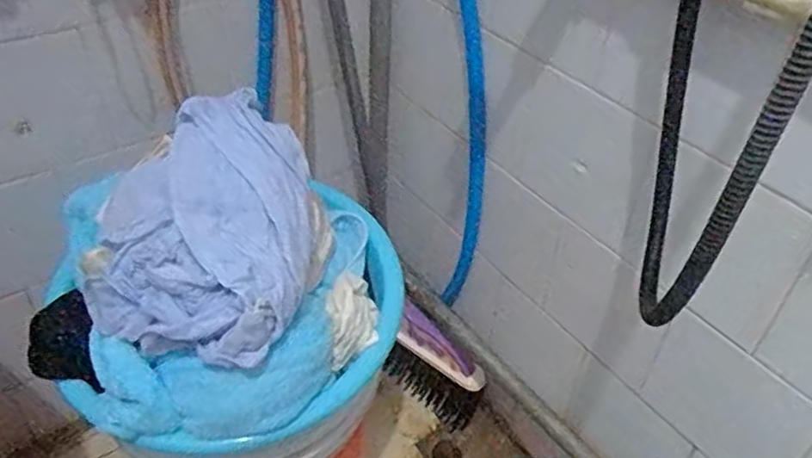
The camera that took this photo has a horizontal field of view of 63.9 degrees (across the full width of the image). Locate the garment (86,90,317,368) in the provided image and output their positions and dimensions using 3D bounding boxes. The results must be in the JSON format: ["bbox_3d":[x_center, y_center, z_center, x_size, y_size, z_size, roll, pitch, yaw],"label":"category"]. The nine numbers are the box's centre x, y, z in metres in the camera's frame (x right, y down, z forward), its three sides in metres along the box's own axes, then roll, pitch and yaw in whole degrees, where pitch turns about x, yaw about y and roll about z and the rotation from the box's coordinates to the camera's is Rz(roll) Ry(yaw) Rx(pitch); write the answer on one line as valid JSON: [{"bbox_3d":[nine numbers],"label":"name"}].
[{"bbox_3d":[-0.164,-0.012,0.557,0.175,0.112,0.210,8,41,7],"label":"garment"}]

